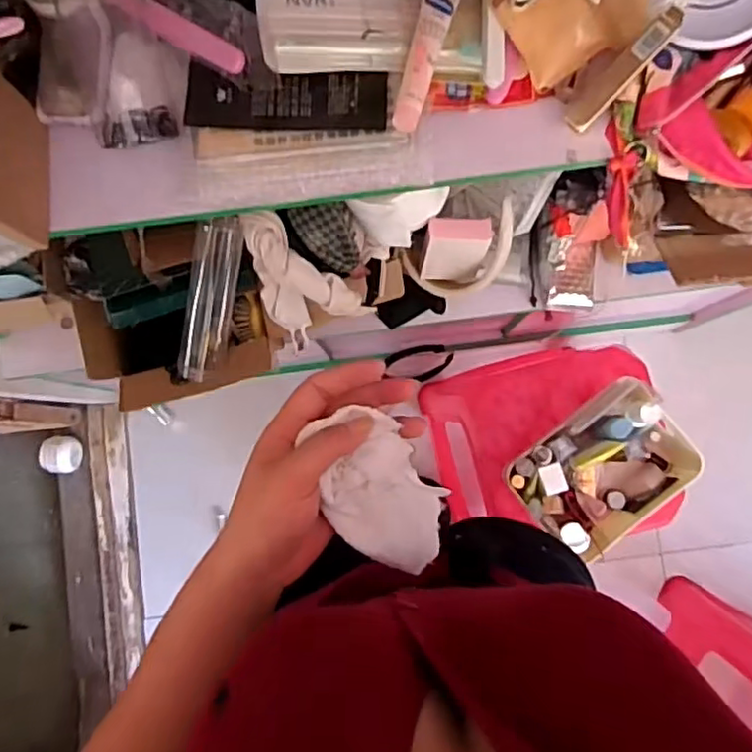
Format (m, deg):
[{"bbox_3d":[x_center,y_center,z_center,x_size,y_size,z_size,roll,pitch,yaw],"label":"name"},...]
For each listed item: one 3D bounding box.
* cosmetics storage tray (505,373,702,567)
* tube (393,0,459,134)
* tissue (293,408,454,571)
[{"bbox_3d":[0.319,0.133,0.908,0.236,0.120,0.174,-39,85,-2],"label":"cosmetics storage tray"},{"bbox_3d":[0.039,-0.269,0.531,0.028,0.020,0.135,17,85,3],"label":"tube"},{"bbox_3d":[0.001,0.068,0.374,0.061,0.034,0.103,-42,85,-3],"label":"tissue"}]

